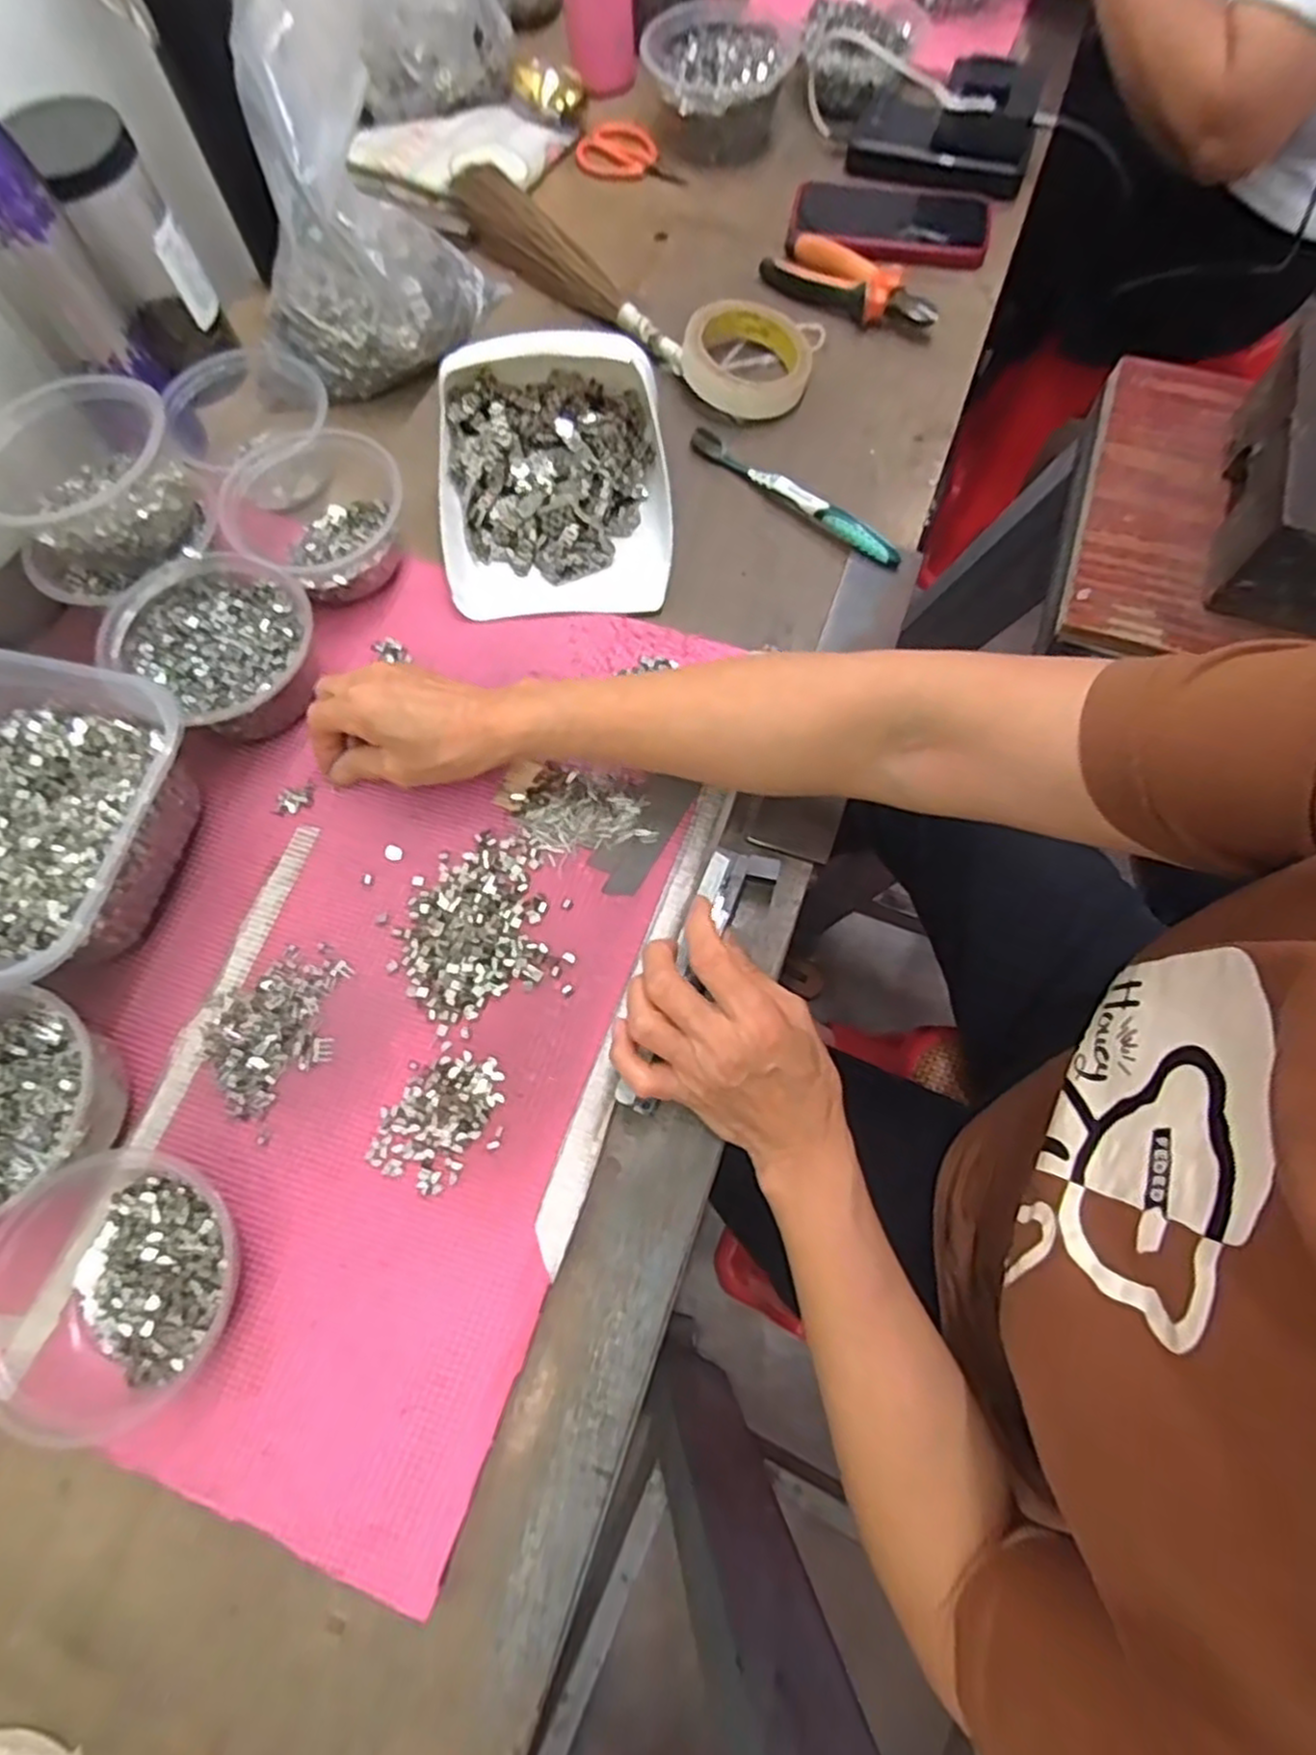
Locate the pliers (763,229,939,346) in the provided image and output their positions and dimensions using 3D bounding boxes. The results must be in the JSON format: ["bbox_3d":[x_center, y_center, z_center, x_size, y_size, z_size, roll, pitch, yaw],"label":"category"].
[{"bbox_3d":[0.159,-0.484,0.609,0.146,0.023,0.056,30,73,12],"label":"pliers"}]

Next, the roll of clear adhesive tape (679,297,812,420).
[{"bbox_3d":[0.069,-0.405,0.577,0.099,0.027,0.098,0,71,-1],"label":"roll of clear adhesive tape"}]

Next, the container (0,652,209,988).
[{"bbox_3d":[-0.365,-0.030,0.416,0.179,0.075,0.167,11,71,3],"label":"container"}]

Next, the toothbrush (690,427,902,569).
[{"bbox_3d":[0.097,-0.275,0.535,0.182,0.024,0.014,40,75,12],"label":"toothbrush"}]

